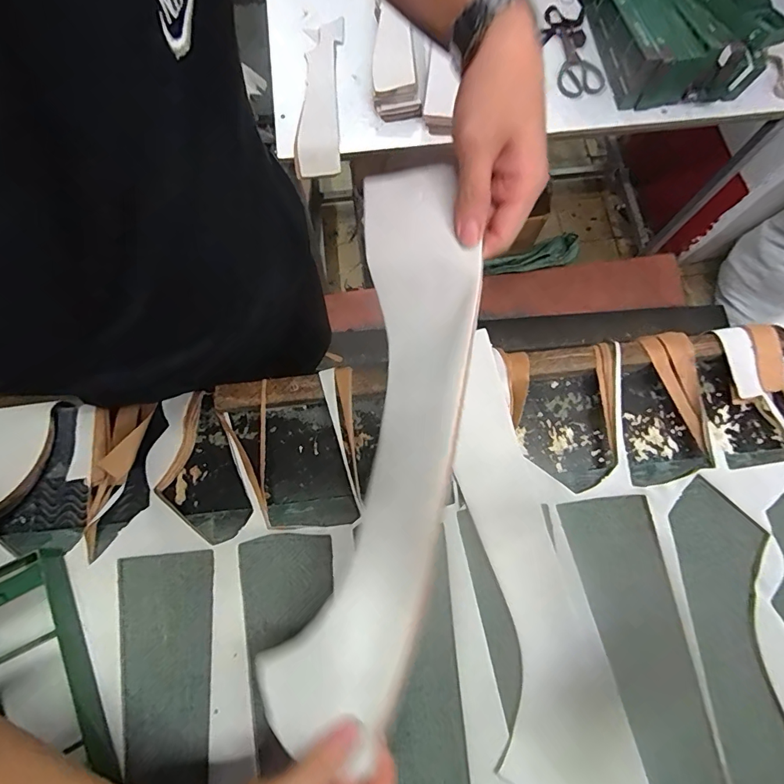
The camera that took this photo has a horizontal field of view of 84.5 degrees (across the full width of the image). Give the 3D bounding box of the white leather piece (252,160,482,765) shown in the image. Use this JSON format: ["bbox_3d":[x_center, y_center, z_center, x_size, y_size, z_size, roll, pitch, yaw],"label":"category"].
[{"bbox_3d":[-0.010,0.046,0.318,0.096,0.041,0.406,11,88,3],"label":"white leather piece"}]

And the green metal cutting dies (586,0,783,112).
[{"bbox_3d":[0.612,-0.887,0.958,0.307,0.151,0.497,-14,74,-4],"label":"green metal cutting dies"}]

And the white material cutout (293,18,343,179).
[{"bbox_3d":[-0.165,-0.673,0.977,0.094,0.019,0.429,0,75,-6],"label":"white material cutout"}]

